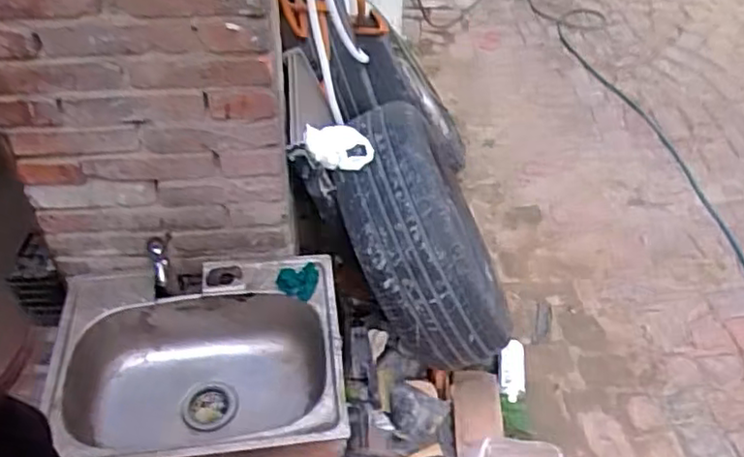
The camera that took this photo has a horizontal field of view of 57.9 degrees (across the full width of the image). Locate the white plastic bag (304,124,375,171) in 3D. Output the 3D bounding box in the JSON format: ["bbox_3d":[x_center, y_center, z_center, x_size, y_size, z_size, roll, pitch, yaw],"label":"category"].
[{"bbox_3d":[-0.077,-0.185,1.511,0.148,0.072,0.129,-6,45,-7],"label":"white plastic bag"}]

